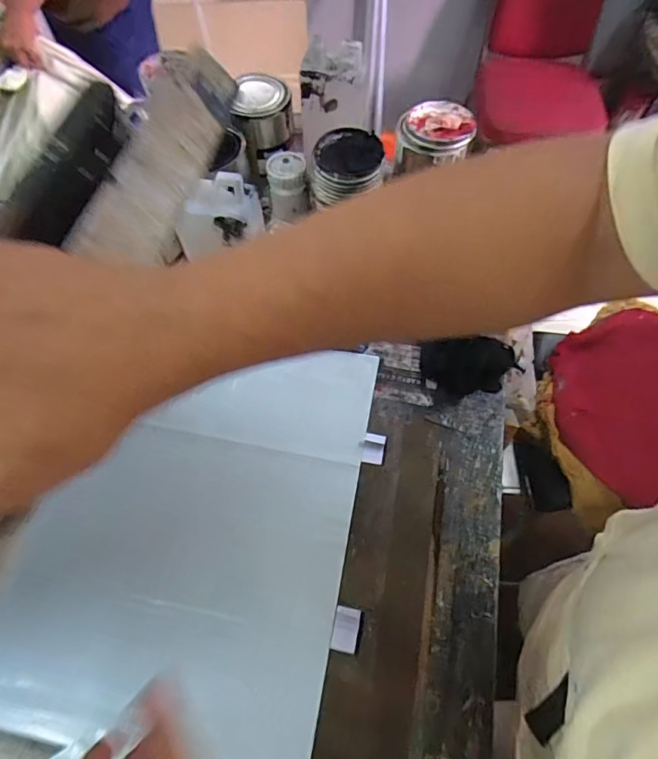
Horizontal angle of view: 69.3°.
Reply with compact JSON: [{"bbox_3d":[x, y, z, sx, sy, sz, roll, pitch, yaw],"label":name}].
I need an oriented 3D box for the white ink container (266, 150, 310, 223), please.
[{"bbox_3d":[-0.065,-0.303,0.752,0.061,0.081,0.061,-8,61,-3],"label":"white ink container"}]

